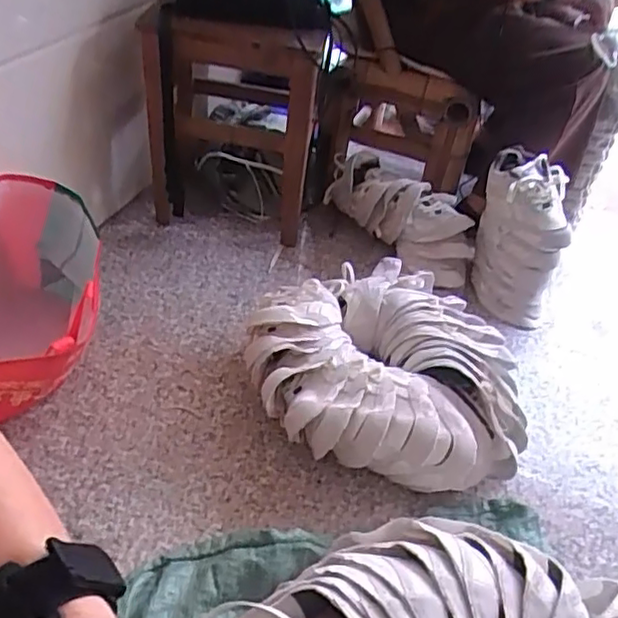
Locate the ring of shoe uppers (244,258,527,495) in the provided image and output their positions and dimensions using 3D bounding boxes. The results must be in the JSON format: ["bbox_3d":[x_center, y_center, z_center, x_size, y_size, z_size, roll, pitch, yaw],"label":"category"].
[{"bbox_3d":[0.113,0.081,0.943,0.387,0.147,0.354,5,40,-4],"label":"ring of shoe uppers"}]

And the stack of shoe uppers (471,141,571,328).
[{"bbox_3d":[0.371,-0.116,1.121,0.132,0.260,0.129,9,40,1],"label":"stack of shoe uppers"}]

